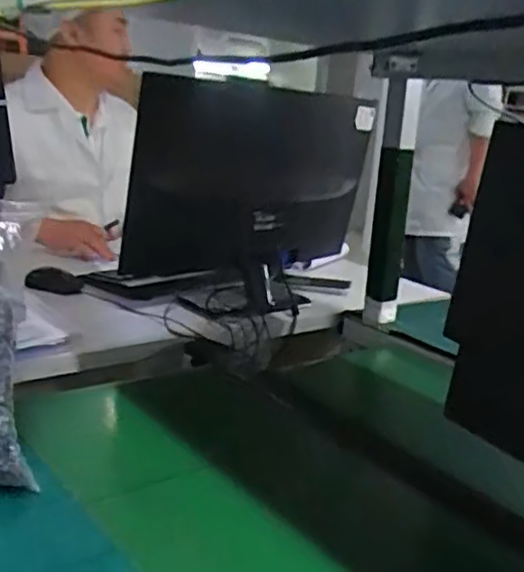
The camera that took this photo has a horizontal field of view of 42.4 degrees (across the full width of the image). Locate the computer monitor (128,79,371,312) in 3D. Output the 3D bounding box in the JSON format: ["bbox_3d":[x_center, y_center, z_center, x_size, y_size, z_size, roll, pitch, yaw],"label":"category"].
[{"bbox_3d":[-0.023,-0.145,1.176,0.494,0.378,0.178,-7,19,-39],"label":"computer monitor"}]

